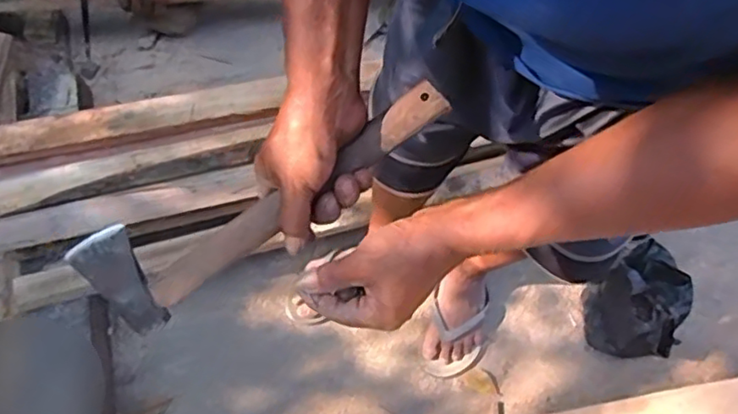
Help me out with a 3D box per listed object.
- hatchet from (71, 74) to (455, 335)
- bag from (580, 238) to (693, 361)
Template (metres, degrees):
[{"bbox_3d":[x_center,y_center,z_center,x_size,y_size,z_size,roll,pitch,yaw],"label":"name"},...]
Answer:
[{"bbox_3d":[-0.095,-0.007,0.523,0.345,0.048,0.079,-31,66,7],"label":"hatchet"},{"bbox_3d":[0.497,0.178,1.159,0.152,0.110,0.197,34,68,14],"label":"bag"}]

